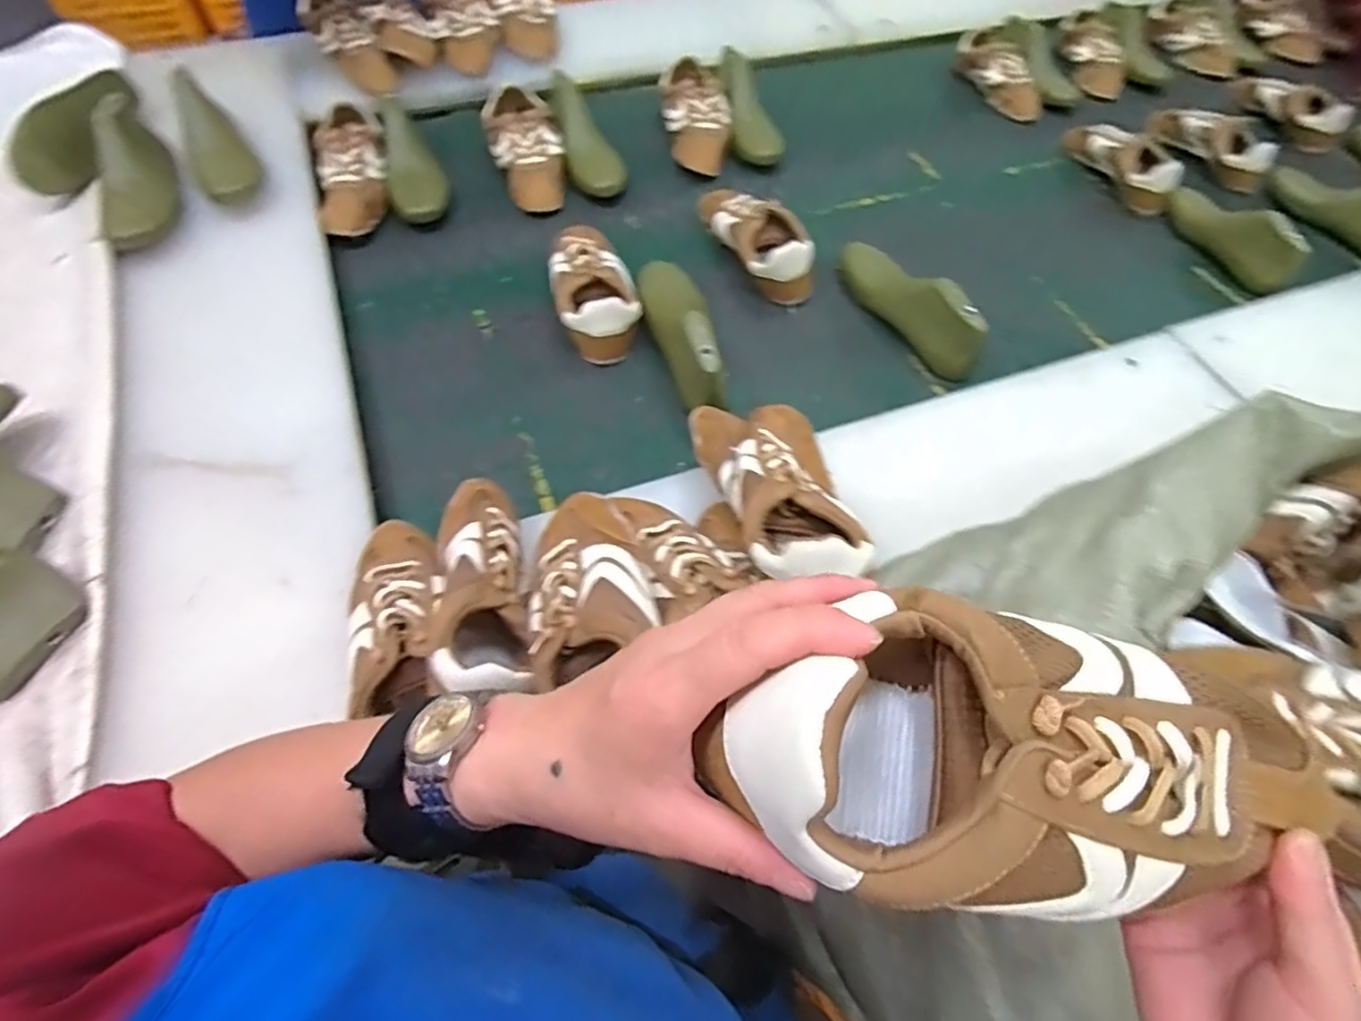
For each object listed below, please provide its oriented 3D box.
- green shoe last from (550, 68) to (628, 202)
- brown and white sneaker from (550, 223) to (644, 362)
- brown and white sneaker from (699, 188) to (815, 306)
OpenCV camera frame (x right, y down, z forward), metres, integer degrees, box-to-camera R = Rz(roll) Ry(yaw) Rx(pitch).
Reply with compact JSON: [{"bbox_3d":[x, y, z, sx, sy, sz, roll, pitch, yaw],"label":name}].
[{"bbox_3d":[-0.154,-0.604,1.012,0.086,0.064,0.257,-14,62,-11],"label":"green shoe last"},{"bbox_3d":[-0.118,-0.294,0.858,0.103,0.073,0.220,-11,61,-10],"label":"brown and white sneaker"},{"bbox_3d":[0.108,-0.401,0.920,0.096,0.081,0.250,-18,63,-14],"label":"brown and white sneaker"}]

